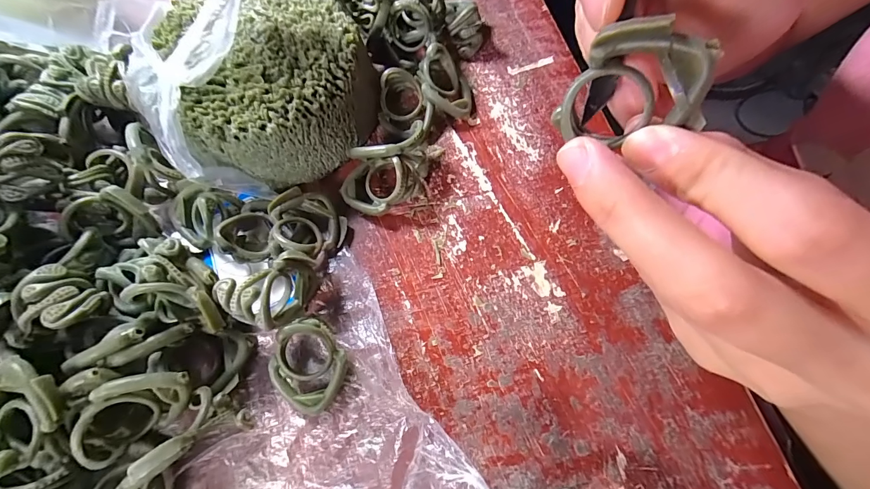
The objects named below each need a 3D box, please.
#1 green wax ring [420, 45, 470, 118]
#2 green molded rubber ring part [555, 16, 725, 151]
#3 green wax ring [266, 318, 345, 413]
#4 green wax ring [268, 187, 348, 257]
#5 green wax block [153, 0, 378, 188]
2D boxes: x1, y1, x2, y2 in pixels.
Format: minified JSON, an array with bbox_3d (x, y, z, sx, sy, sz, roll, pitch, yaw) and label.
[{"bbox_3d":[0.007,-0.087,0.199,0.027,0.024,0.032,2,71,1],"label":"green wax ring"},{"bbox_3d":[0.054,-0.041,0.097,0.032,0.030,0.017,29,47,14],"label":"green molded rubber ring part"},{"bbox_3d":[-0.052,0.048,0.149,0.029,0.024,0.033,25,71,7],"label":"green wax ring"},{"bbox_3d":[-0.060,-0.010,0.172,0.032,0.019,0.030,1,70,-2],"label":"green wax ring"},{"bbox_3d":[-0.079,-0.083,0.184,0.088,0.038,0.091,-29,73,-10],"label":"green wax block"}]

